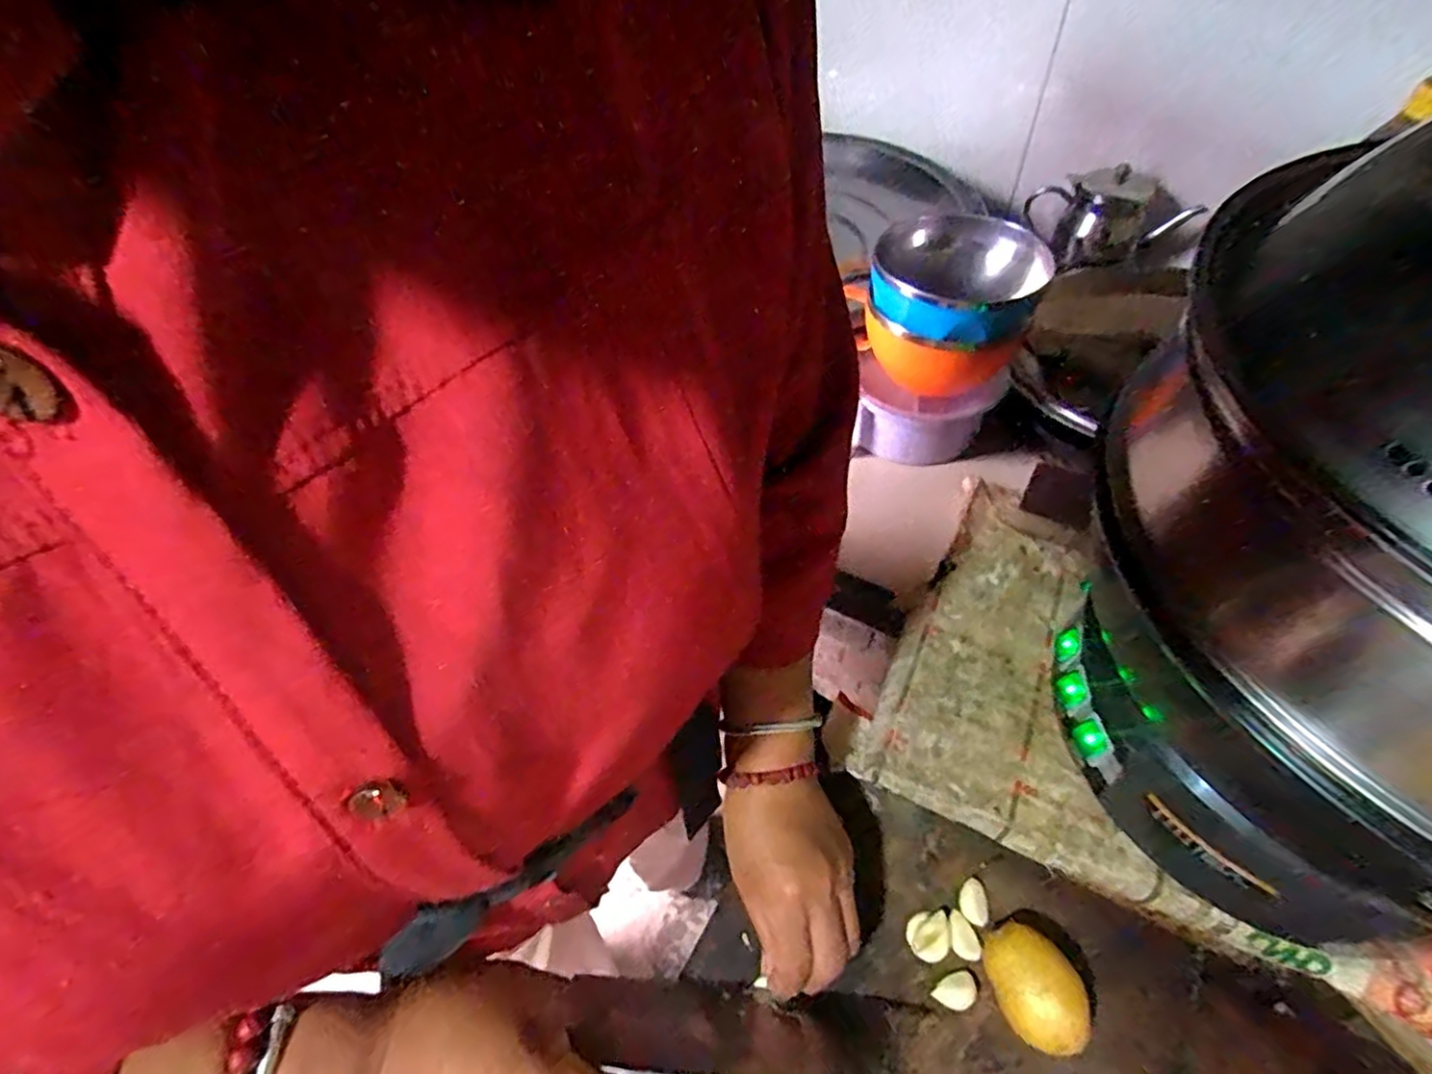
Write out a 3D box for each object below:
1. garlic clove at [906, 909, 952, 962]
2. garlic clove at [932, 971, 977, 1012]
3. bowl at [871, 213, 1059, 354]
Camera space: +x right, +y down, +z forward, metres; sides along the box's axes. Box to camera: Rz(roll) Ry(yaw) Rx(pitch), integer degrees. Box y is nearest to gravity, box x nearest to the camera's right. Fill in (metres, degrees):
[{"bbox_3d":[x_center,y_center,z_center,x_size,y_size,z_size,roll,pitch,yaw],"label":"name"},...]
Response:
[{"bbox_3d":[0.139,0.260,0.422,0.027,0.012,0.028,-2,53,3],"label":"garlic clove"},{"bbox_3d":[0.150,0.285,0.405,0.027,0.008,0.019,-20,54,-11],"label":"garlic clove"},{"bbox_3d":[0.213,-0.230,0.561,0.130,0.064,0.132,-2,53,3],"label":"bowl"}]

